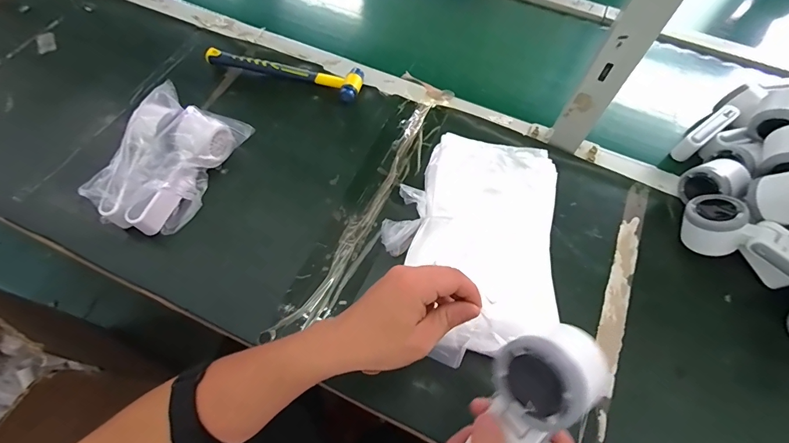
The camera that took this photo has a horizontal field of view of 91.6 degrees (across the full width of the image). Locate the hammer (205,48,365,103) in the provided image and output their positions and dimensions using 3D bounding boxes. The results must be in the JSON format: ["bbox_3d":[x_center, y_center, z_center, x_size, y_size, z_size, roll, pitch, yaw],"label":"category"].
[{"bbox_3d":[-0.169,-0.234,0.591,0.244,0.022,0.058,14,63,5],"label":"hammer"}]

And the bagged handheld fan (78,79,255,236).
[{"bbox_3d":[-0.282,-0.075,0.483,0.117,0.069,0.183,20,64,8],"label":"bagged handheld fan"}]

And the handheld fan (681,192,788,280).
[{"bbox_3d":[0.421,0.034,0.451,0.166,0.068,0.054,37,67,16],"label":"handheld fan"}]

